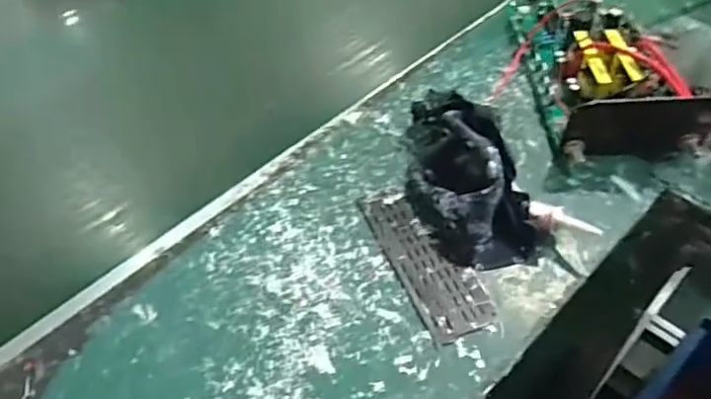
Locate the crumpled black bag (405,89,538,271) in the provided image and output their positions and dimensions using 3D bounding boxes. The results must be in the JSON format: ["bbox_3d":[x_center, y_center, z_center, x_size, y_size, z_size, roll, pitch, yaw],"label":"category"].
[{"bbox_3d":[0.090,-0.036,0.500,0.091,0.060,0.188,-11,50,-5],"label":"crumpled black bag"}]

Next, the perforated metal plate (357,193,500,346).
[{"bbox_3d":[0.058,0.048,0.471,0.054,0.004,0.148,-21,53,-12],"label":"perforated metal plate"}]

